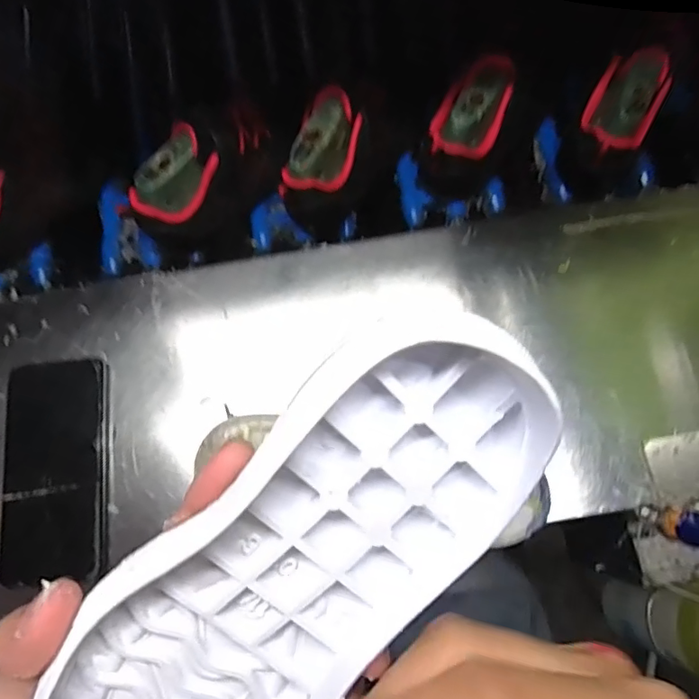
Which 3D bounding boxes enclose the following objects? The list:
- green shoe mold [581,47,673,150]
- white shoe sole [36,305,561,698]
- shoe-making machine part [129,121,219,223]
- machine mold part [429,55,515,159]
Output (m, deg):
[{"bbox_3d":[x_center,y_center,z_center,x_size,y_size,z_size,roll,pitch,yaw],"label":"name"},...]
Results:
[{"bbox_3d":[0.224,-0.200,0.425,0.052,0.034,0.082,27,77,2],"label":"green shoe mold"},{"bbox_3d":[-0.022,0.071,0.155,0.069,0.033,0.194,40,97,-8],"label":"white shoe sole"},{"bbox_3d":[-0.139,-0.138,0.422,0.076,0.046,0.026,-55,43,6],"label":"shoe-making machine part"},{"bbox_3d":[0.099,-0.194,0.430,0.053,0.033,0.085,22,77,1],"label":"machine mold part"}]

